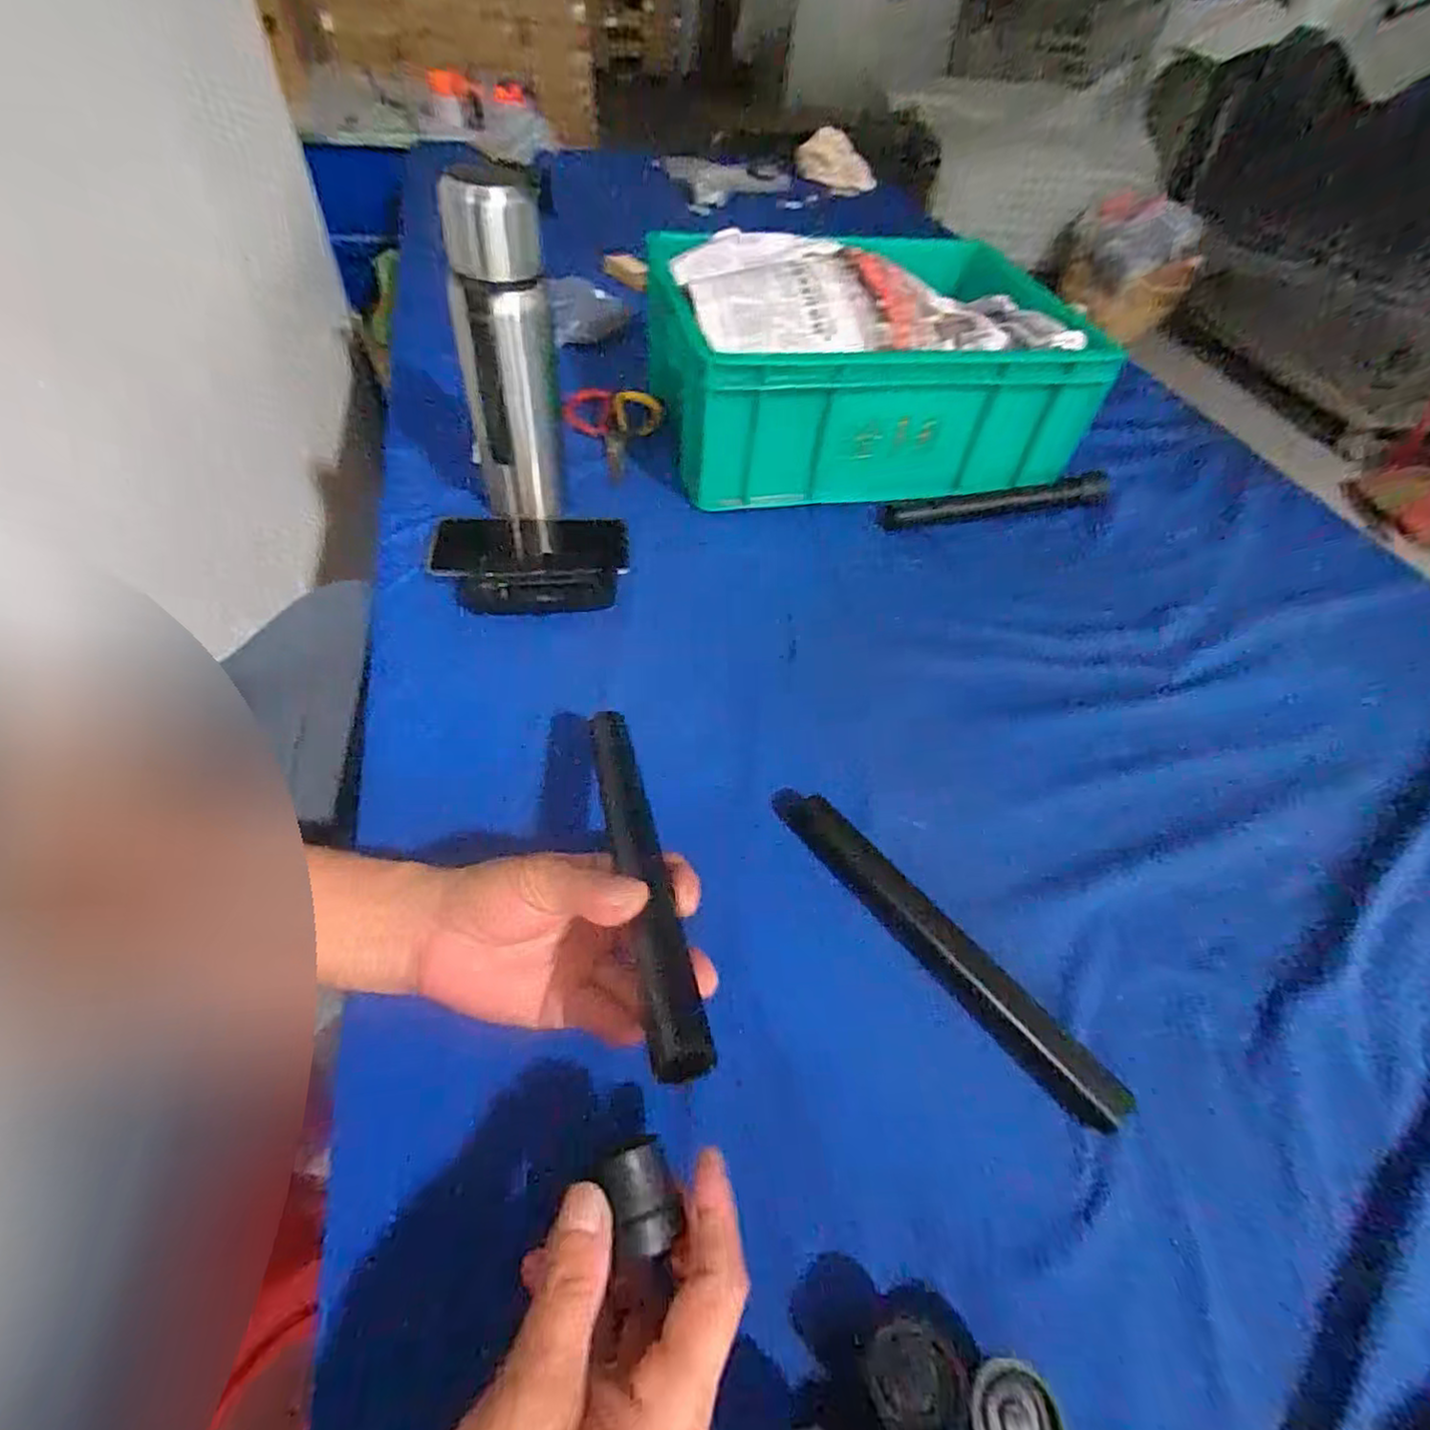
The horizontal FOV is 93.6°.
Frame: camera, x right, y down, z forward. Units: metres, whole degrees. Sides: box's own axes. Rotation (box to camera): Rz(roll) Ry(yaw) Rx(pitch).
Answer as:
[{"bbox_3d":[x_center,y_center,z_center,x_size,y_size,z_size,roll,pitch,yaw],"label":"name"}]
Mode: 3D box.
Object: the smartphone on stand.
[{"bbox_3d":[-0.155,-0.133,0.563,0.160,0.032,0.116,-1,50,-7],"label":"smartphone on stand"}]

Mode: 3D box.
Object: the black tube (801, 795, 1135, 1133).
[{"bbox_3d":[0.130,0.129,0.382,0.024,0.022,0.217,-29,59,-27],"label":"black tube"}]

